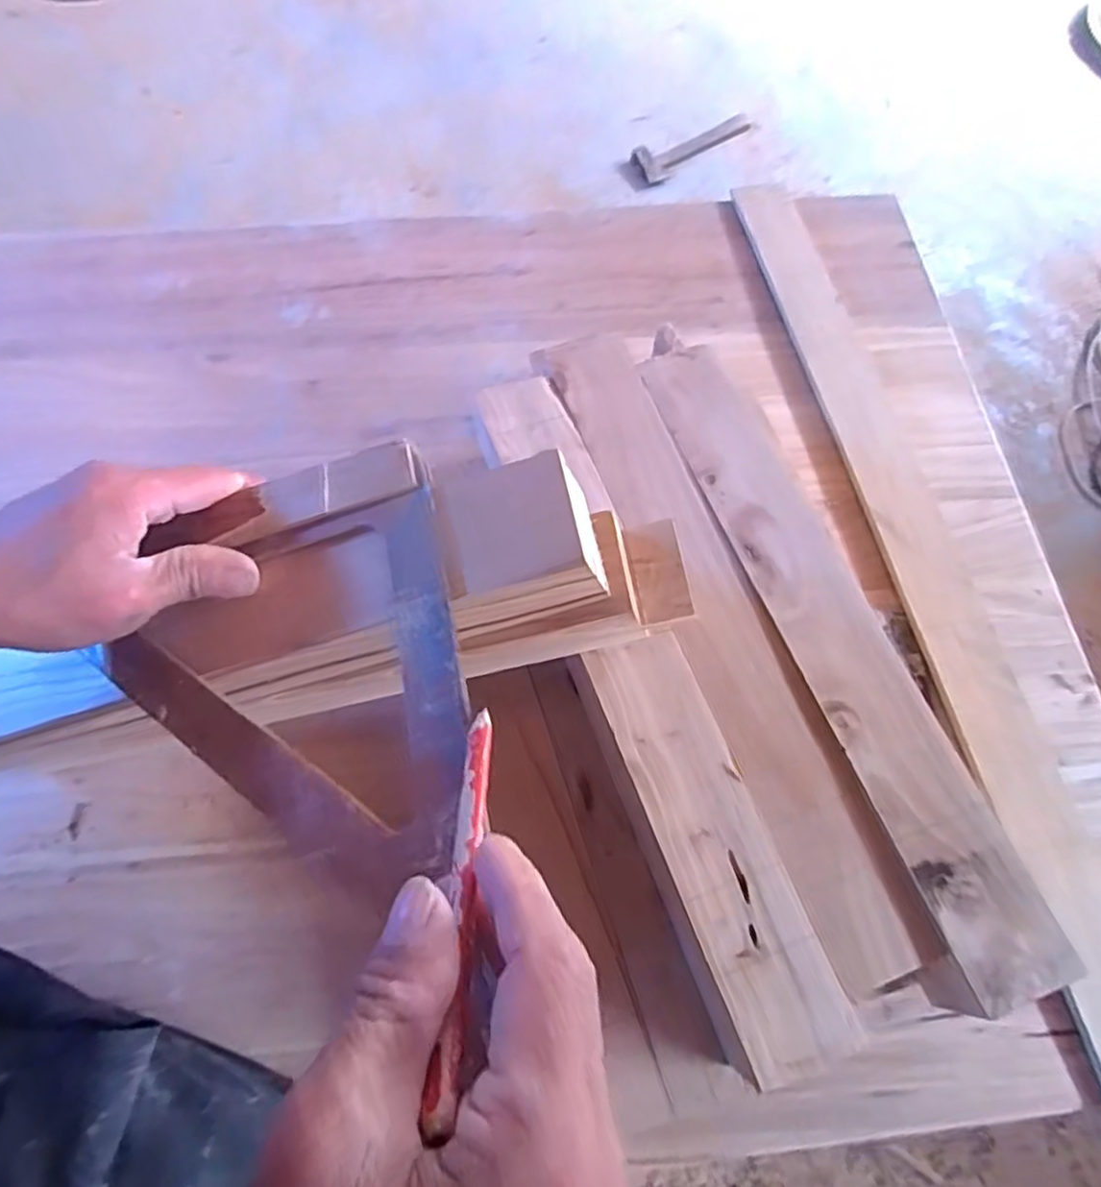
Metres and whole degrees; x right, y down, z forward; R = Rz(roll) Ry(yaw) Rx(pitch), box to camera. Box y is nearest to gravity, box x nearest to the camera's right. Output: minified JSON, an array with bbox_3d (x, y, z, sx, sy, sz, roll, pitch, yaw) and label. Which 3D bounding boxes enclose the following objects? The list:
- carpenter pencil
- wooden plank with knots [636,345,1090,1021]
[{"bbox_3d":[-0.027,0.089,0.228,0.009,0.004,0.143,-1,32,0],"label":"carpenter pencil"},{"bbox_3d":[0.162,0.014,0.424,0.068,0.019,0.418,-17,69,-7],"label":"wooden plank with knots"}]

